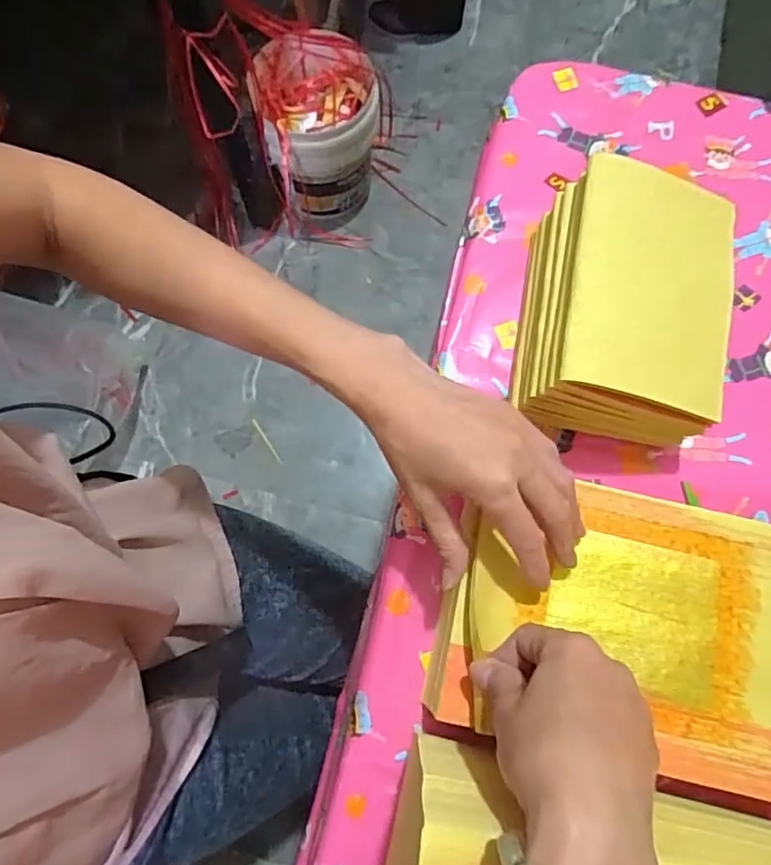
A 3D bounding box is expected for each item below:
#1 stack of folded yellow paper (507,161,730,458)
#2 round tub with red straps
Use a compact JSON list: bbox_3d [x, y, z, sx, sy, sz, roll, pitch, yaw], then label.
[{"bbox_3d":[0.168,-0.087,0.408,0.126,0.078,0.166,9,76,2],"label":"stack of folded yellow paper"},{"bbox_3d":[-0.132,-0.614,1.217,0.226,0.306,0.219,0,76,0],"label":"round tub with red straps"}]

